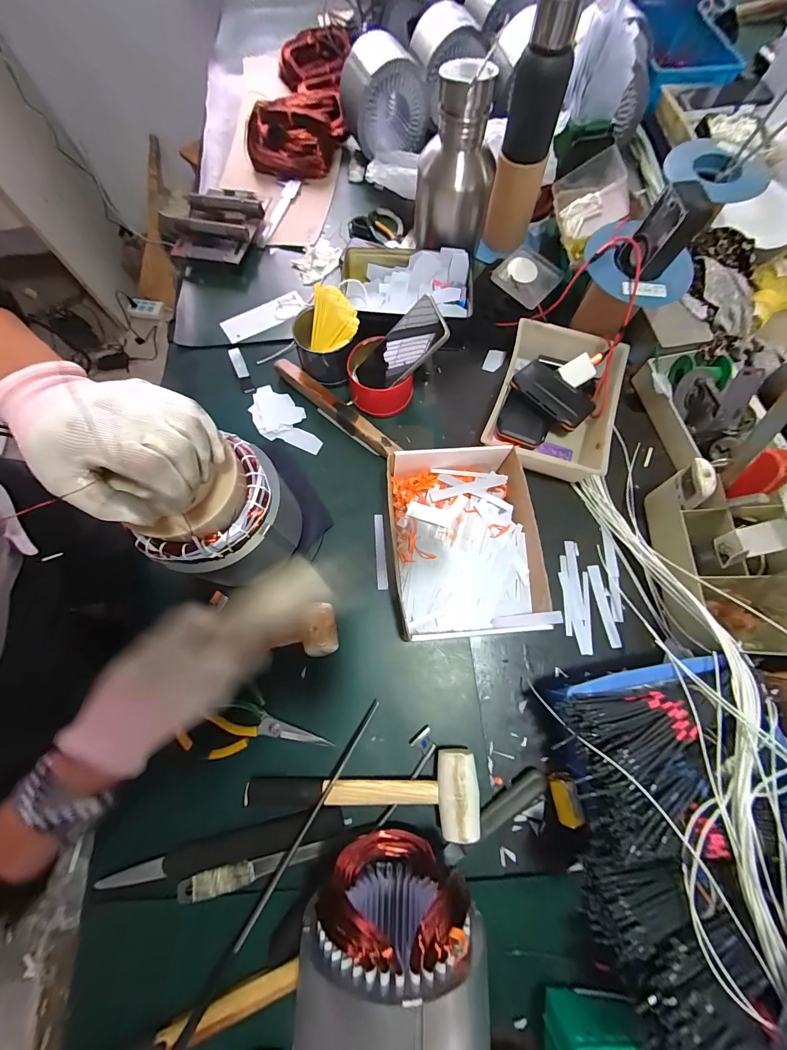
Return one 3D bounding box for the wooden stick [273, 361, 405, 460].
[{"bbox_3d":[-0.094,-0.189,0.568,0.249,0.024,0.034,39,77,13],"label":"wooden stick"}]

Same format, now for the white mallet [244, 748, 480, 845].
[{"bbox_3d":[-0.038,0.299,0.397,0.261,0.041,0.078,-2,71,1],"label":"white mallet"}]

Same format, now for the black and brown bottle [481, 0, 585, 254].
[{"bbox_3d":[0.213,-0.609,0.562,0.076,0.281,0.064,18,73,7],"label":"black and brown bottle"}]

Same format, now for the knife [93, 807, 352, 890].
[{"bbox_3d":[-0.185,0.362,0.396,0.259,0.015,0.032,-11,71,-2],"label":"knife"}]

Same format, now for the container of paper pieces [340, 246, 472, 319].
[{"bbox_3d":[0.021,-0.409,0.618,0.229,0.058,0.124,11,72,5],"label":"container of paper pieces"}]

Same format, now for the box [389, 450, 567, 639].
[{"bbox_3d":[0.089,0.026,0.474,0.198,0.074,0.247,-4,71,0],"label":"box"}]

